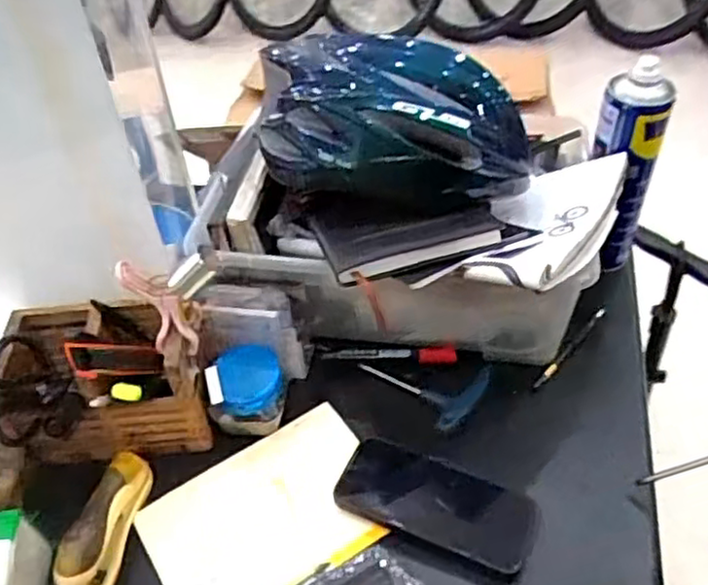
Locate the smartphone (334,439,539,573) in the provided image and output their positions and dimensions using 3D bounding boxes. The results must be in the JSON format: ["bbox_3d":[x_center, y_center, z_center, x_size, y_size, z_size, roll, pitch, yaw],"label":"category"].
[{"bbox_3d":[0.072,0.178,0.601,0.164,0.007,0.074,18,49,10],"label":"smartphone"}]

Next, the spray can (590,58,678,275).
[{"bbox_3d":[0.280,-0.127,0.726,0.066,0.212,0.069,-25,49,-19],"label":"spray can"}]

